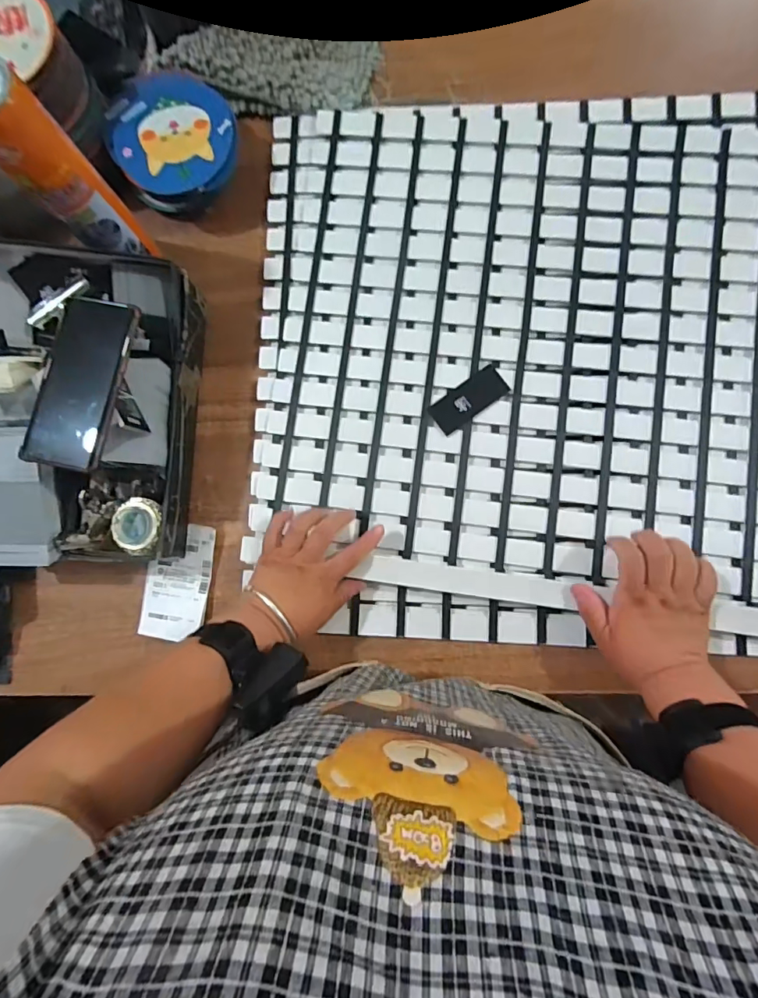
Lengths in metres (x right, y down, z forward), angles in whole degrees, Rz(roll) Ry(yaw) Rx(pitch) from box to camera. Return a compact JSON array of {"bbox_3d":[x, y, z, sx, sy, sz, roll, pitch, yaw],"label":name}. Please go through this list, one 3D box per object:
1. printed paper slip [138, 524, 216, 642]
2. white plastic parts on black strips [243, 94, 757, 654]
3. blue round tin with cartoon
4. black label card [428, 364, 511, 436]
[{"bbox_3d":[-0.237,0.096,0.560,0.081,0.013,0.130,4,83,5],"label":"printed paper slip"},{"bbox_3d":[0.175,-0.160,0.543,0.636,0.023,0.619,1,83,4],"label":"white plastic parts on black strips"},{"bbox_3d":[-0.244,-0.431,0.585,0.143,0.070,0.149,-1,83,4],"label":"blue round tin with cartoon"},{"bbox_3d":[0.102,-0.113,0.544,0.088,0.004,0.039,-36,82,-1],"label":"black label card"}]

